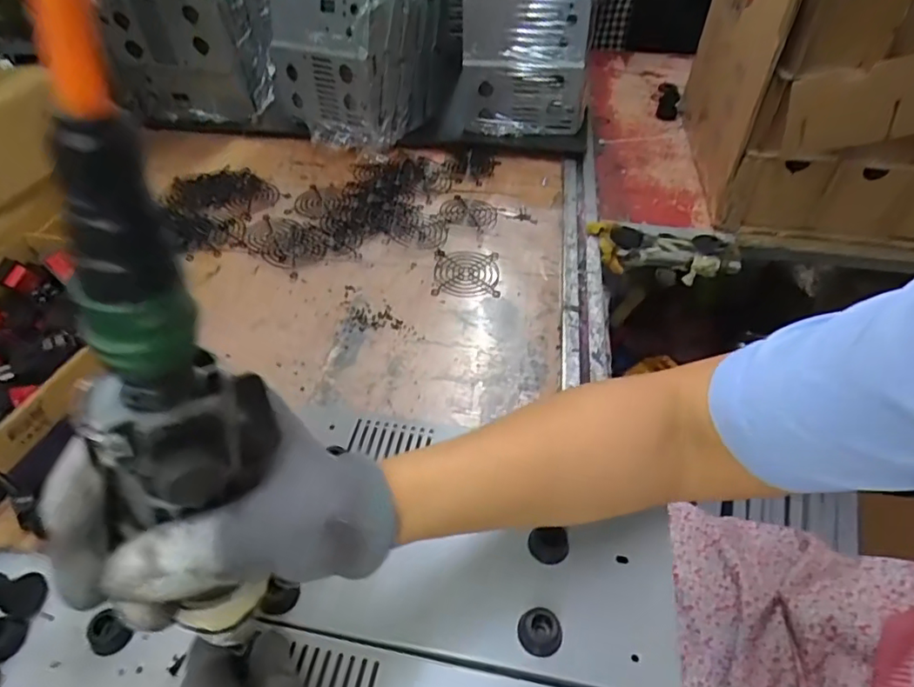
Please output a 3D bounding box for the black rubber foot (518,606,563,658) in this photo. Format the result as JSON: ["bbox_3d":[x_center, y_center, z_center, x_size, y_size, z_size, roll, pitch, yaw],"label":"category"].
[{"bbox_3d":[0.047,0.162,0.314,0.024,0.009,0.023,1,46,-1],"label":"black rubber foot"}]

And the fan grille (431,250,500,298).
[{"bbox_3d":[0.010,-0.073,0.568,0.065,0.004,0.066,3,46,1],"label":"fan grille"}]

